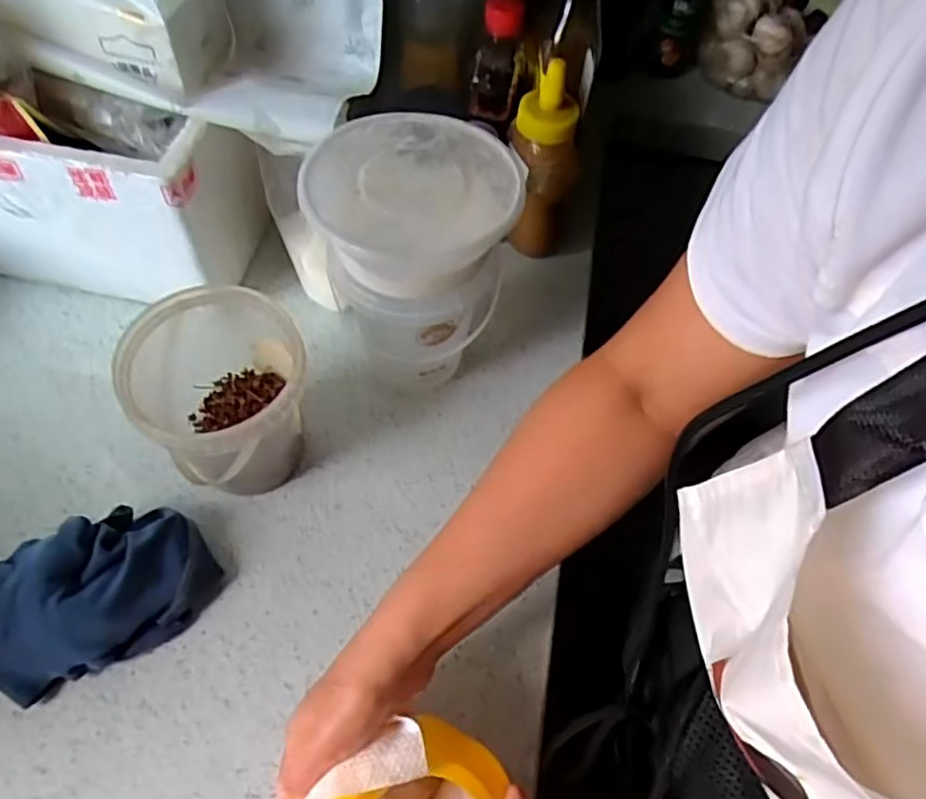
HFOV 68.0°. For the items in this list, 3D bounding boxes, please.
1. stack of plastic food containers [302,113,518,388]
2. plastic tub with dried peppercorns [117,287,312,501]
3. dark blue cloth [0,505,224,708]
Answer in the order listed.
[{"bbox_3d":[-0.040,-0.097,0.534,0.133,0.206,0.132,-15,62,-12],"label":"stack of plastic food containers"},{"bbox_3d":[-0.169,0.004,0.504,0.113,0.138,0.123,-10,61,-10],"label":"plastic tub with dried peppercorns"},{"bbox_3d":[-0.256,0.129,0.470,0.156,0.056,0.100,-23,64,-17],"label":"dark blue cloth"}]

